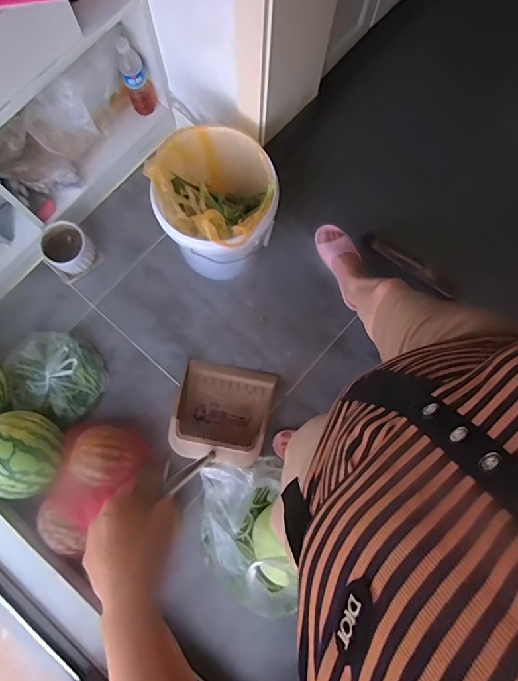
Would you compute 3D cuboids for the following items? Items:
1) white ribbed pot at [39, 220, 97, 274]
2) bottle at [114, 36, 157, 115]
[{"bbox_3d":[-0.524,-0.254,1.153,0.117,0.081,0.120,0,79,-1],"label":"white ribbed pot"},{"bbox_3d":[-0.316,-0.674,1.094,0.062,0.220,0.055,-19,79,-5],"label":"bottle"}]

